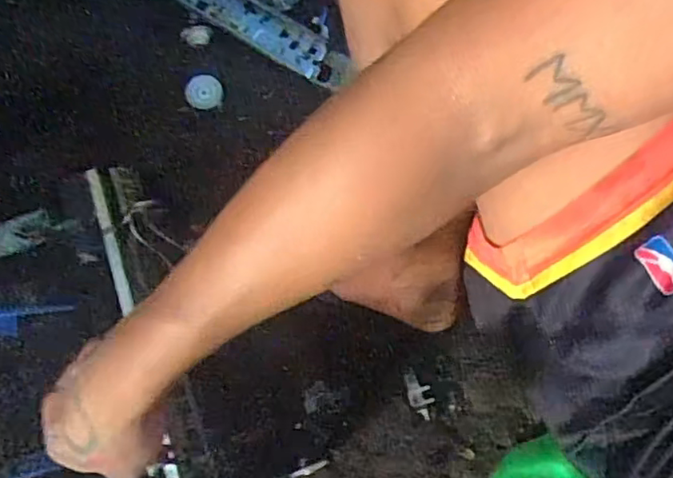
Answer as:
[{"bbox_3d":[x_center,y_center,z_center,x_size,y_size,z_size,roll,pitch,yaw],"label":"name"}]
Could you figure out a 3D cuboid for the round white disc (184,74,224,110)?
[{"bbox_3d":[-0.177,-0.196,0.836,0.049,0.005,0.043,-11,107,-2],"label":"round white disc"}]

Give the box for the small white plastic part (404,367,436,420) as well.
[{"bbox_3d":[0.089,0.163,0.664,0.025,0.007,0.054,-16,66,-4],"label":"small white plastic part"}]

